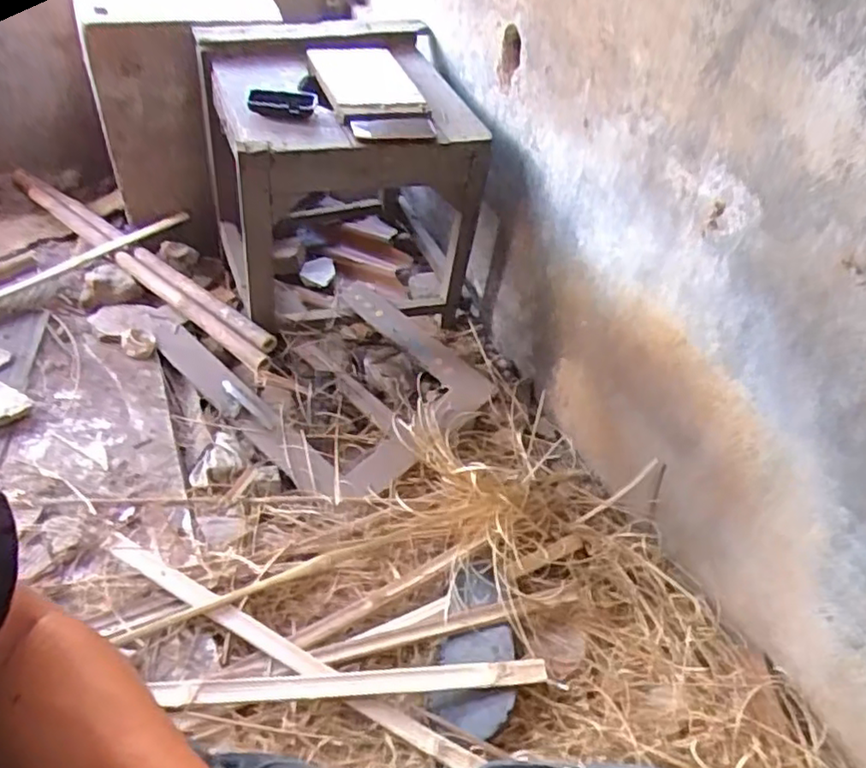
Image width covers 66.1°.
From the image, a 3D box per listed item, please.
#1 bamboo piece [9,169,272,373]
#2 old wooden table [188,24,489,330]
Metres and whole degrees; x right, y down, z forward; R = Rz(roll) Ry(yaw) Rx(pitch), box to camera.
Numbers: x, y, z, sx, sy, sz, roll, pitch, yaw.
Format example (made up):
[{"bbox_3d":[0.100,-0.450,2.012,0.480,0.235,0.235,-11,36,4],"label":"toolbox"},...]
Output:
[{"bbox_3d":[-0.635,-0.266,1.403,0.925,0.051,0.076,34,51,25],"label":"bamboo piece"},{"bbox_3d":[-0.186,-0.411,1.332,0.459,0.435,0.529,-12,47,-18],"label":"old wooden table"}]

